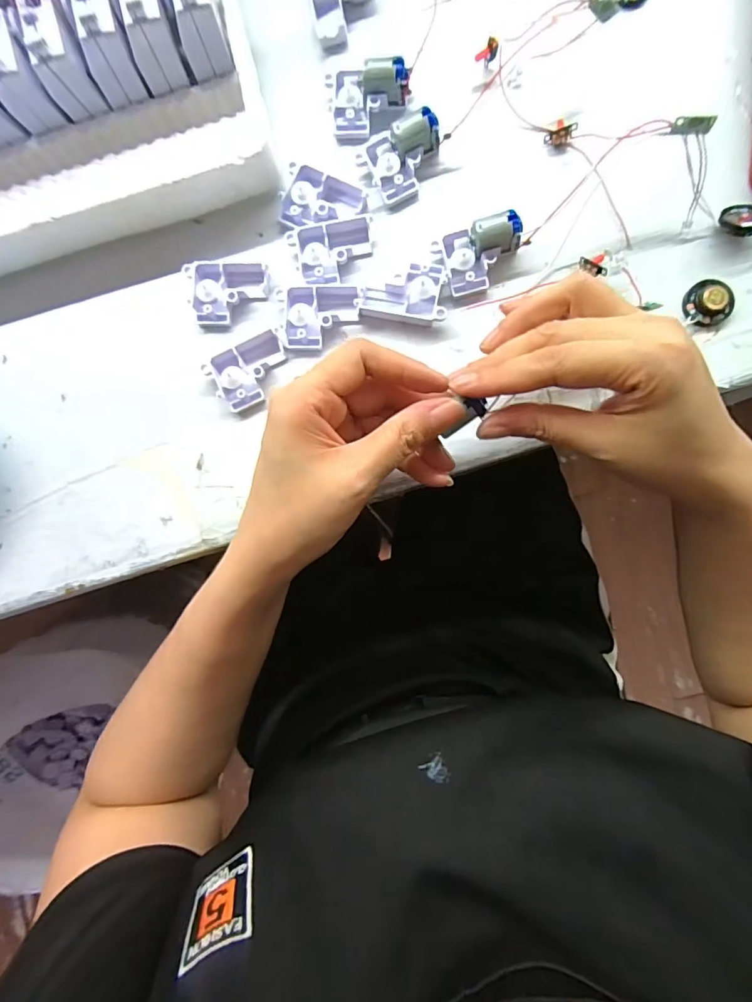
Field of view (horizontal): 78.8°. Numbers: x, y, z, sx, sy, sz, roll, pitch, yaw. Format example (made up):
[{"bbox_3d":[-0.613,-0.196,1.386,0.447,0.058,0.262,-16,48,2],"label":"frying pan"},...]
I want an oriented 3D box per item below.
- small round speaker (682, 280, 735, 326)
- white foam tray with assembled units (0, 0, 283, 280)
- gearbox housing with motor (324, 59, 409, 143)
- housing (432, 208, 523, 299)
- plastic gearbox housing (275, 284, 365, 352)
[{"bbox_3d":[0.191,-0.113,0.260,0.027,0.010,0.025,0,87,5],"label":"small round speaker"},{"bbox_3d":[-0.207,-0.207,0.268,0.280,0.057,0.131,-15,89,5],"label":"white foam tray with assembled units"},{"bbox_3d":[-0.004,-0.239,0.276,0.048,0.021,0.042,-1,87,5],"label":"gearbox housing with motor"},{"bbox_3d":[0.061,-0.143,0.266,0.047,0.019,0.034,-14,86,4],"label":"housing"},{"bbox_3d":[-0.035,-0.112,0.277,0.051,0.011,0.037,5,88,5],"label":"plastic gearbox housing"}]

